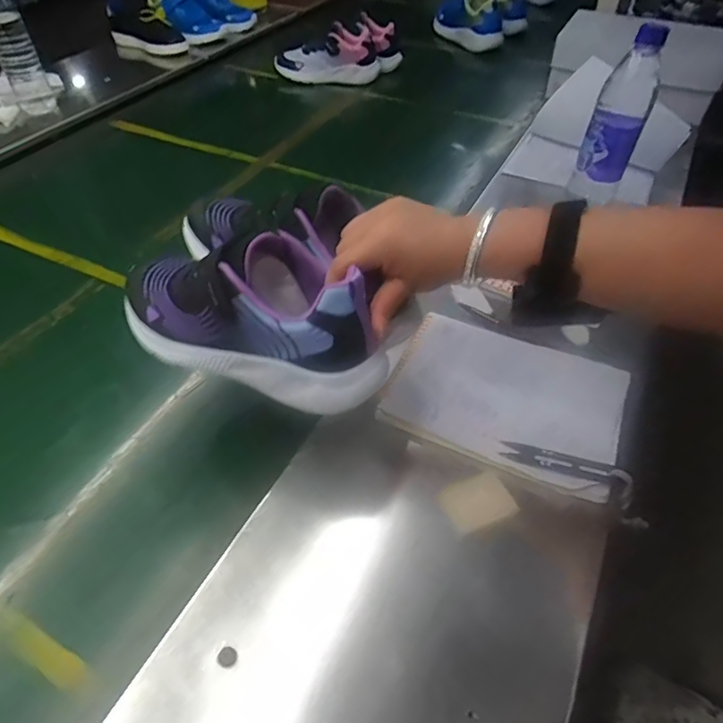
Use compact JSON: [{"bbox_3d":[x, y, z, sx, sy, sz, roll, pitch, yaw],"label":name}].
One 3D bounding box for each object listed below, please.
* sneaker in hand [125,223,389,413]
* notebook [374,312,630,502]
[{"bbox_3d":[-0.091,-0.049,0.395,0.232,0.101,0.088,17,50,17],"label":"sneaker in hand"},{"bbox_3d":[0.142,0.030,0.491,0.207,0.017,0.159,24,59,13],"label":"notebook"}]

